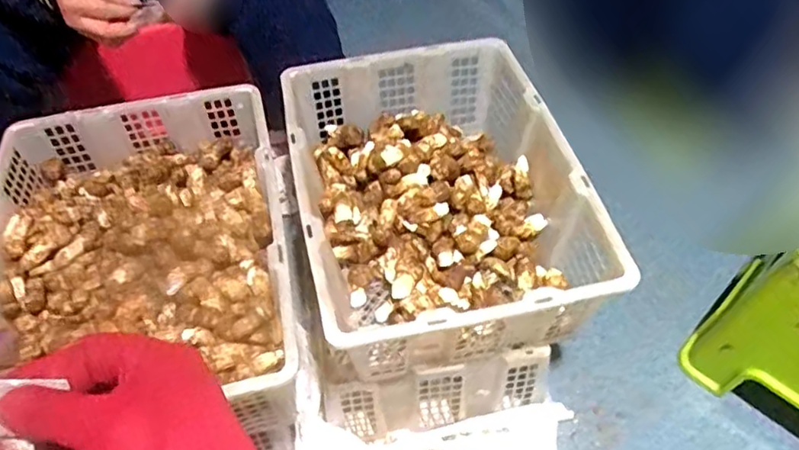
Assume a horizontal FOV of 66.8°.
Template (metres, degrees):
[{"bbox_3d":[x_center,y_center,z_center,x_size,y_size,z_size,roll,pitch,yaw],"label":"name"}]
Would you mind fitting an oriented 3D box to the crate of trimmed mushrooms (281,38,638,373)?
[{"bbox_3d":[0.047,-0.030,0.836,0.351,0.162,0.461,-12,51,-7],"label":"crate of trimmed mushrooms"}]

